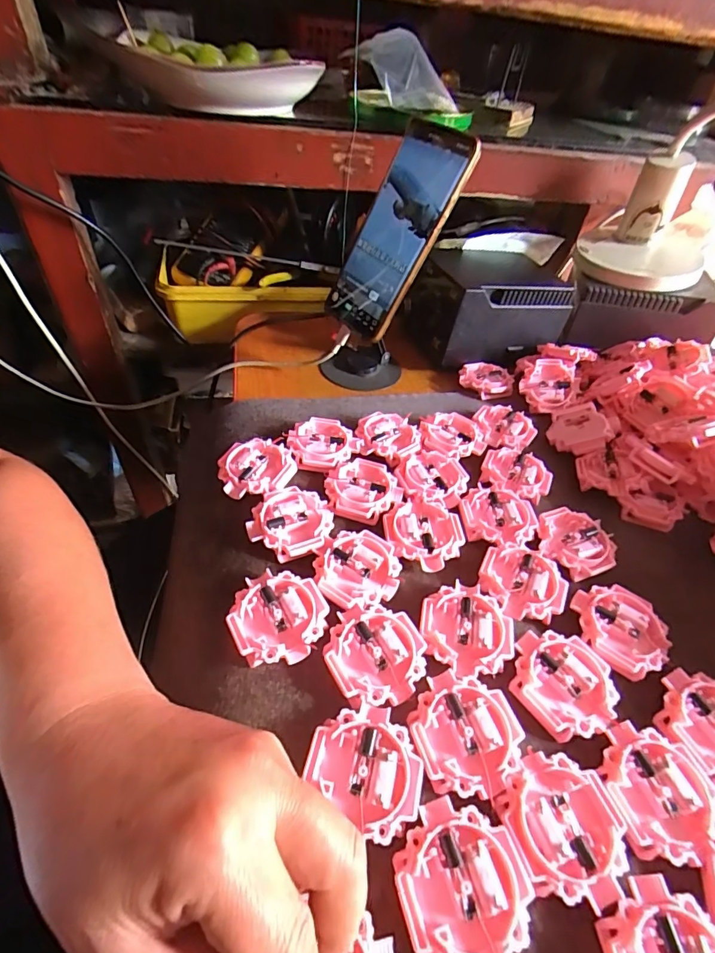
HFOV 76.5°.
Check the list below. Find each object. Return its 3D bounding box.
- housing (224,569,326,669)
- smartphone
[{"bbox_3d":[-0.045,0.081,0.257,0.050,0.017,0.050,11,46,3],"label":"housing"},{"bbox_3d":[0.030,-0.205,0.383,0.014,0.168,0.081,5,33,-50],"label":"smartphone"}]

